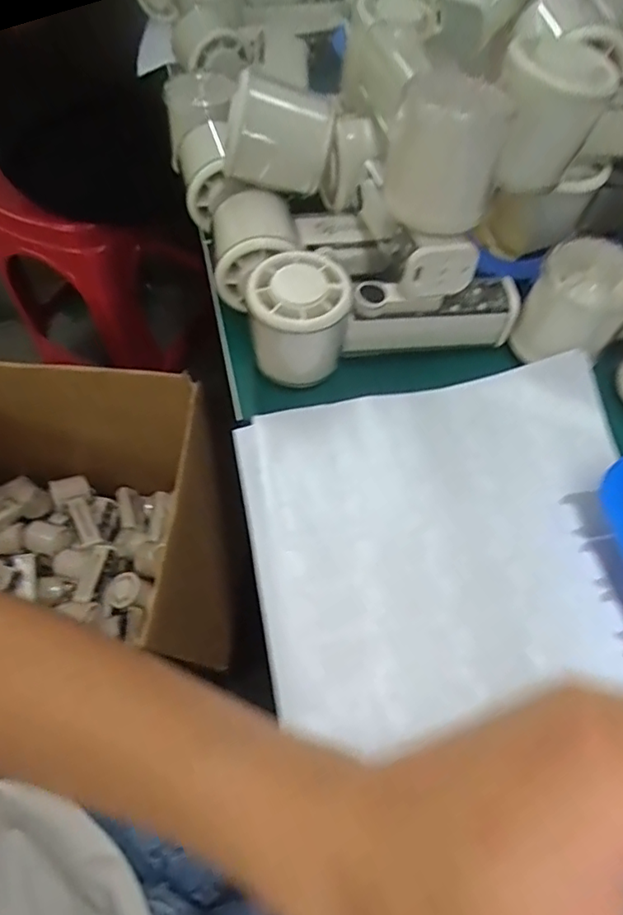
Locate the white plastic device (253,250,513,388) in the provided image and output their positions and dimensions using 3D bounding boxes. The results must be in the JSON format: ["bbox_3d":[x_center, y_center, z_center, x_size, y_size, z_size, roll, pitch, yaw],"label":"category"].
[{"bbox_3d":[0.040,-0.088,0.338,0.152,0.059,0.054,-12,62,-5],"label":"white plastic device"}]

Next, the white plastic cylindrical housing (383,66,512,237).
[{"bbox_3d":[0.067,-0.153,0.296,0.056,0.064,0.051,9,62,7],"label":"white plastic cylindrical housing"}]

